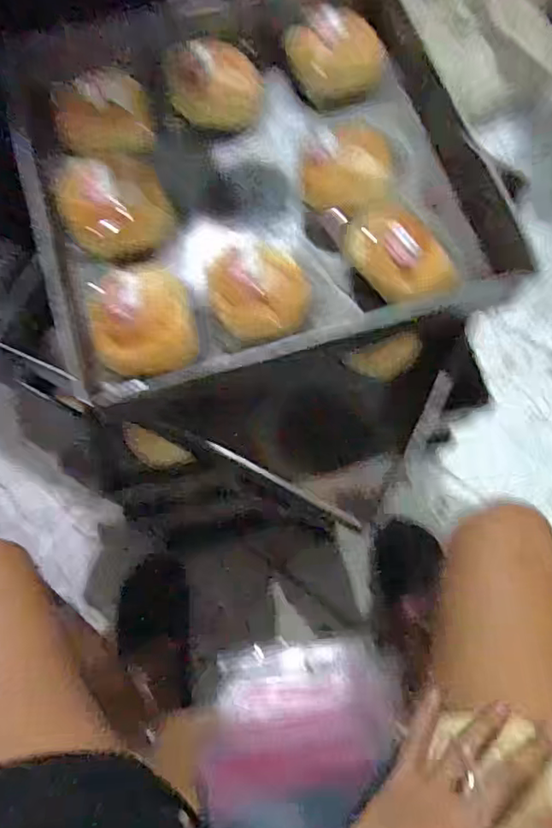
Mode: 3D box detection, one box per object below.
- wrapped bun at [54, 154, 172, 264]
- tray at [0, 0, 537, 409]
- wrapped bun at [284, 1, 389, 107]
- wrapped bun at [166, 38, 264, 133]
[{"bbox_3d":[-0.155,-0.204,0.572,0.095,0.044,0.103,0,72,1],"label":"wrapped bun"},{"bbox_3d":[-0.027,-0.244,0.591,0.412,0.071,0.398,-16,72,-4],"label":"tray"},{"bbox_3d":[0.063,-0.386,0.634,0.094,0.035,0.100,0,72,1],"label":"wrapped bun"},{"bbox_3d":[-0.063,-0.348,0.616,0.094,0.045,0.085,-12,72,-2],"label":"wrapped bun"}]

